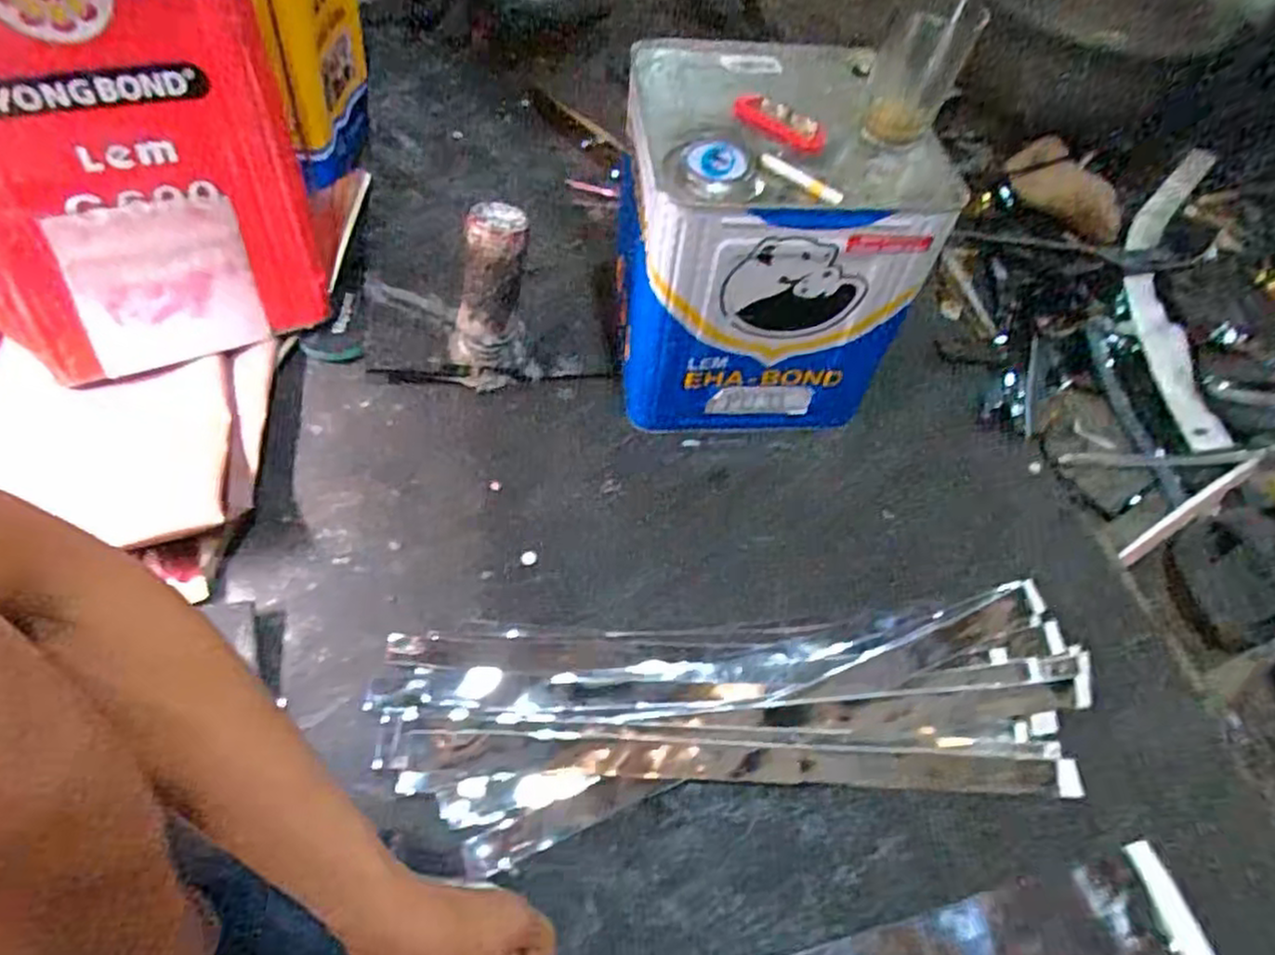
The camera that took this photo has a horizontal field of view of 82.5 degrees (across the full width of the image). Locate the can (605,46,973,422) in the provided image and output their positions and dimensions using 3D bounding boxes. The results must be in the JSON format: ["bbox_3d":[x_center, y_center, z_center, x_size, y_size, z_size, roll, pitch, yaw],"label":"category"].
[{"bbox_3d":[0.105,-0.217,0.683,0.228,0.263,0.248,-1,57,-6],"label":"can"}]

